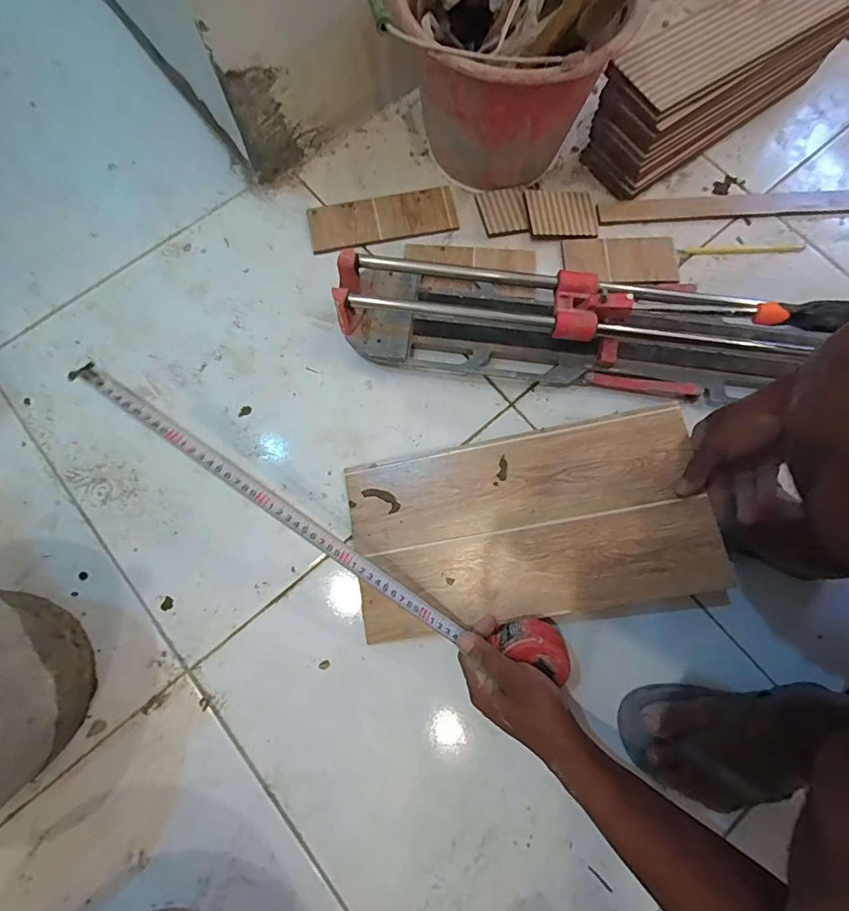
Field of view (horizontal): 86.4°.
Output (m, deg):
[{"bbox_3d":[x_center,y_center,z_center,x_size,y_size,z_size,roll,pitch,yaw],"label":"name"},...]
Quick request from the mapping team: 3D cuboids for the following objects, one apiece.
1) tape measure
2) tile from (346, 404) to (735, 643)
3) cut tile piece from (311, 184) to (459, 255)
[{"bbox_3d":[-0.093,0.075,0.446,0.533,0.056,0.058,32,78,-4],"label":"tape measure"},{"bbox_3d":[0.111,0.076,0.513,0.386,0.008,0.204,-11,76,7],"label":"tile"},{"bbox_3d":[-0.061,-0.338,0.645,0.204,0.014,0.072,-10,76,-3],"label":"cut tile piece"}]

